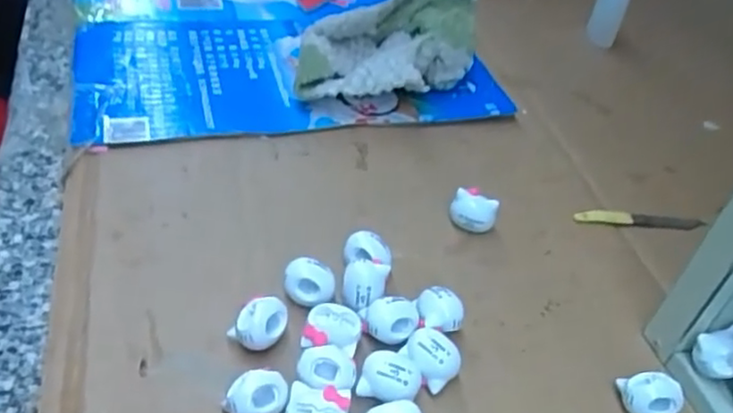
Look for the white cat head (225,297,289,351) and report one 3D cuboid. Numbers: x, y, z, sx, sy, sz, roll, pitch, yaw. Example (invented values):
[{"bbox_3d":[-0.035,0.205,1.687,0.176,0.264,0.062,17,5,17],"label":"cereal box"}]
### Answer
[{"bbox_3d":[-0.048,0.055,0.307,0.021,0.018,0.023,5,43,-4],"label":"white cat head"}]

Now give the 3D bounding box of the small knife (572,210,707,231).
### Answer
[{"bbox_3d":[0.169,0.008,0.412,0.084,0.005,0.011,4,43,-5],"label":"small knife"}]

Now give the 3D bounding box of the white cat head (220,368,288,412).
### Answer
[{"bbox_3d":[-0.046,0.081,0.278,0.026,0.022,0.016,1,43,-8],"label":"white cat head"}]

